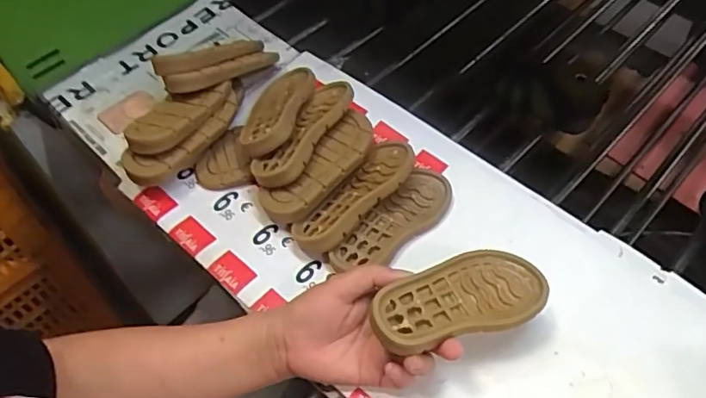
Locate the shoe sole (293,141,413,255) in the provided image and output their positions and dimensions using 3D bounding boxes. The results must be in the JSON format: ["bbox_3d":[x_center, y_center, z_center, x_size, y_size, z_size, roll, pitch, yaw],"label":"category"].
[{"bbox_3d":[0.004,-0.002,0.535,0.139,0.021,0.052,-43,36,-23],"label":"shoe sole"}]

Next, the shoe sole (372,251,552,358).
[{"bbox_3d":[0.081,0.075,0.433,0.139,0.016,0.066,-14,55,-22],"label":"shoe sole"}]

